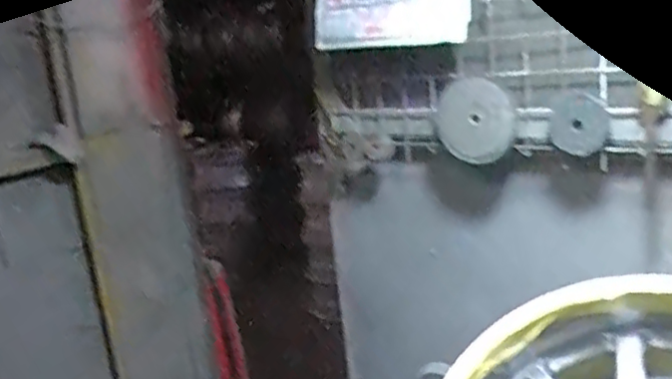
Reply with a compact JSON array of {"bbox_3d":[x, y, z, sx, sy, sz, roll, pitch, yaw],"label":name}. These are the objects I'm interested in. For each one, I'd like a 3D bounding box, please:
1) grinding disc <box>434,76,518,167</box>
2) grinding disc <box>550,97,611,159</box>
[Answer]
[{"bbox_3d":[0.218,-0.107,1.050,0.126,0.133,0.023,-32,-10,35],"label":"grinding disc"},{"bbox_3d":[0.348,-0.091,0.953,0.013,0.083,0.087,-12,18,-42],"label":"grinding disc"}]

